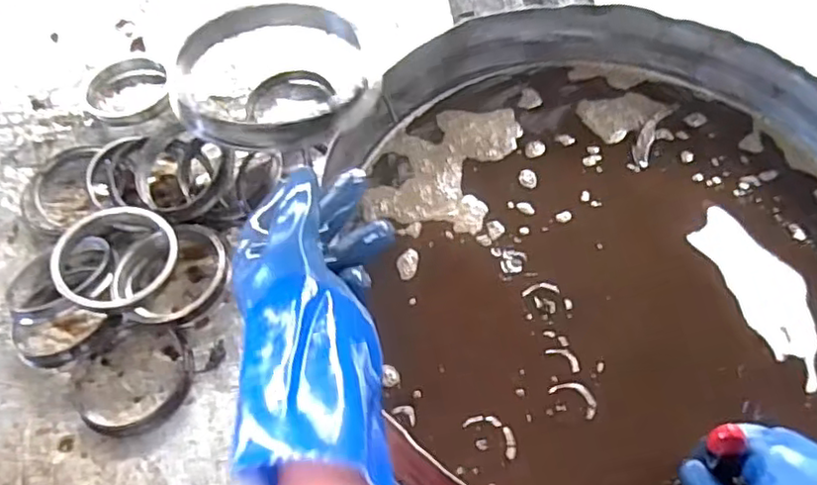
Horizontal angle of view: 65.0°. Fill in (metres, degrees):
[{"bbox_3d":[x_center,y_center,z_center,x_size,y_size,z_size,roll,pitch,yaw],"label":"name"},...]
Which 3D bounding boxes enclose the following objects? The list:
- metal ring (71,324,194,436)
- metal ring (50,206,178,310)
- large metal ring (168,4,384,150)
[{"bbox_3d":[-0.398,0.194,0.927,0.171,0.019,0.165,-2,58,3],"label":"metal ring"},{"bbox_3d":[-0.438,0.019,0.954,0.163,0.033,0.169,5,73,-16],"label":"metal ring"},{"bbox_3d":[-0.121,-0.146,0.559,0.168,0.022,0.143,-29,76,-18],"label":"large metal ring"}]

